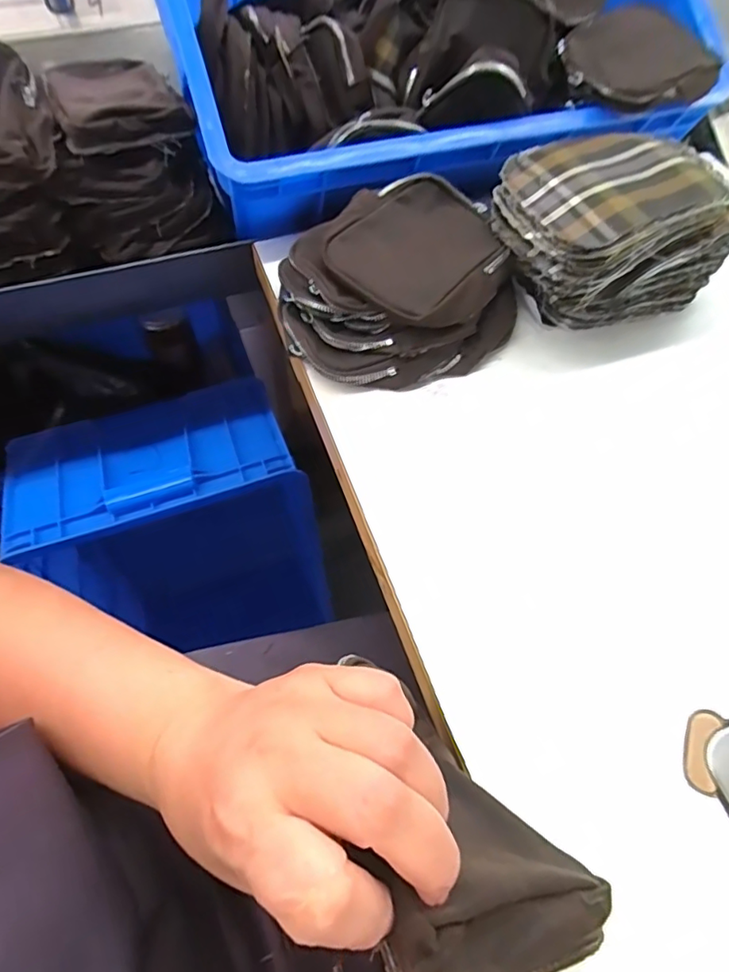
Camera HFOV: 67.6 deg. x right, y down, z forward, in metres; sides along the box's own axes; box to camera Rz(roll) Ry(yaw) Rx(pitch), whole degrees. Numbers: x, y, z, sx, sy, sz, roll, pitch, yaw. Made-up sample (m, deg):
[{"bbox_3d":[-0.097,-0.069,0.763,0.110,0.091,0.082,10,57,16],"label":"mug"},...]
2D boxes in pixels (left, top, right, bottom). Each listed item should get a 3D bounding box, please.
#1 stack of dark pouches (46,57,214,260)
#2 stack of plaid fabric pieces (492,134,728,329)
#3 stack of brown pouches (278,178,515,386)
[{"bbox_3d":[-0.213,-0.312,0.510,0.131,0.101,0.160,-13,59,-8],"label":"stack of dark pouches"},{"bbox_3d":[0.199,-0.210,0.454,0.170,0.099,0.152,-28,63,-16],"label":"stack of plaid fabric pieces"},{"bbox_3d":[0.027,-0.164,0.446,0.187,0.065,0.157,-19,61,-12],"label":"stack of brown pouches"}]

